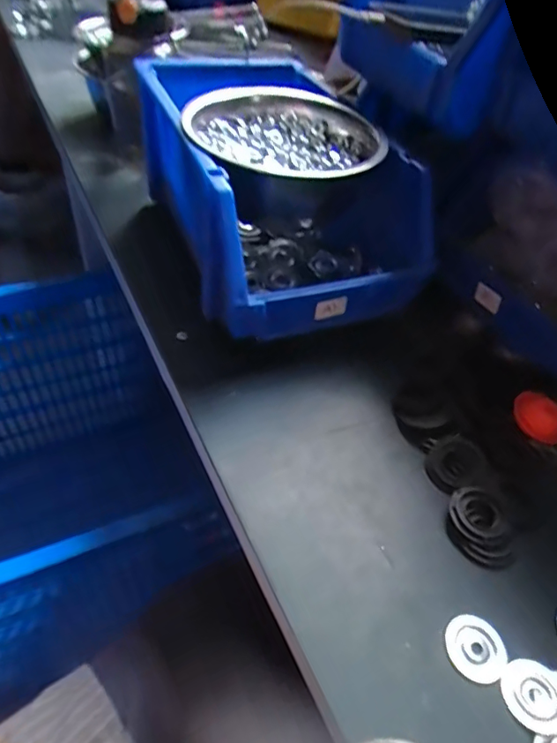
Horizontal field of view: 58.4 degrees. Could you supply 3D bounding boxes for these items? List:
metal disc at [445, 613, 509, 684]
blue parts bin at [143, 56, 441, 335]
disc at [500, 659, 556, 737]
[{"bbox_3d":[0.119,0.165,0.299,0.035,0.004,0.035,3,47,-3],"label":"metal disc"},{"bbox_3d":[-0.009,-0.177,0.490,0.187,0.147,0.301,-16,51,-19],"label":"blue parts bin"},{"bbox_3d":[0.146,0.184,0.283,0.036,0.004,0.035,3,47,-3],"label":"disc"}]

